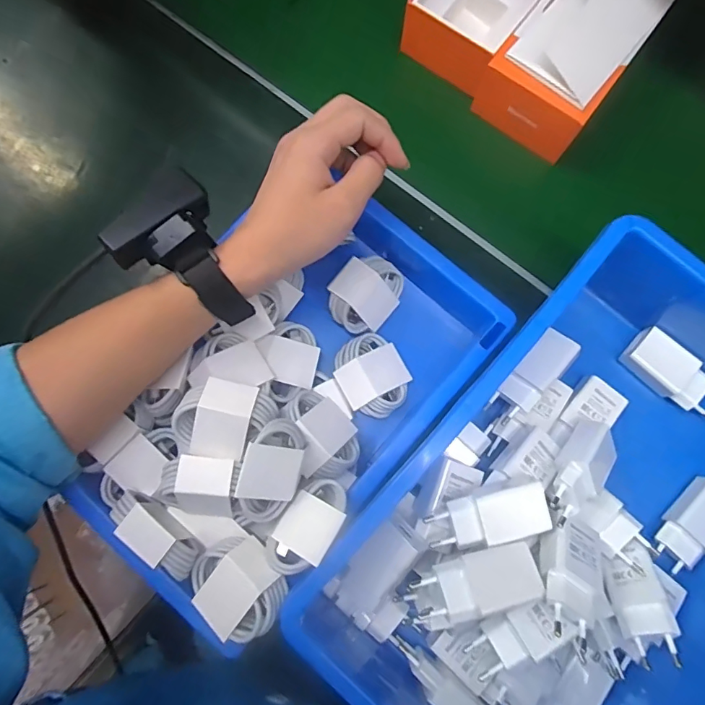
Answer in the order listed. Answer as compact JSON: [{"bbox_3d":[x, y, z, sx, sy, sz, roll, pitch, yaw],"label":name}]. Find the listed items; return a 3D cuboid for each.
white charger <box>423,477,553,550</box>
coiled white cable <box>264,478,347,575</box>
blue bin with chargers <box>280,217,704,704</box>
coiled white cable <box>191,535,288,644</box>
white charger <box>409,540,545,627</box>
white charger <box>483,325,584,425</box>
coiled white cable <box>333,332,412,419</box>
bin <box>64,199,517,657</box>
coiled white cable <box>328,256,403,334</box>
[{"bbox_3d":[0.094,0.113,0.329,0.083,0.023,0.036,-12,77,-4],"label":"white charger"},{"bbox_3d":[-0.029,0.115,0.309,0.039,0.015,0.063,26,68,28],"label":"coiled white cable"},{"bbox_3d":[0.162,0.118,0.335,0.239,0.097,0.374,42,80,8],"label":"blue bin with chargers"},{"bbox_3d":[-0.075,0.152,0.307,0.054,0.023,0.060,-40,80,-9],"label":"coiled white cable"},{"bbox_3d":[0.086,0.152,0.310,0.067,0.025,0.036,-9,59,-8],"label":"white charger"},{"bbox_3d":[0.138,0.019,0.365,0.029,0.022,0.079,41,98,8],"label":"white charger"},{"bbox_3d":[0.016,0.018,0.380,0.053,0.017,0.065,-27,79,-7],"label":"coiled white cable"},{"bbox_3d":[-0.033,0.041,0.352,0.155,0.080,0.315,39,79,8],"label":"bin"},{"bbox_3d":[0.010,-0.048,0.389,0.049,0.021,0.063,37,79,8],"label":"coiled white cable"}]

